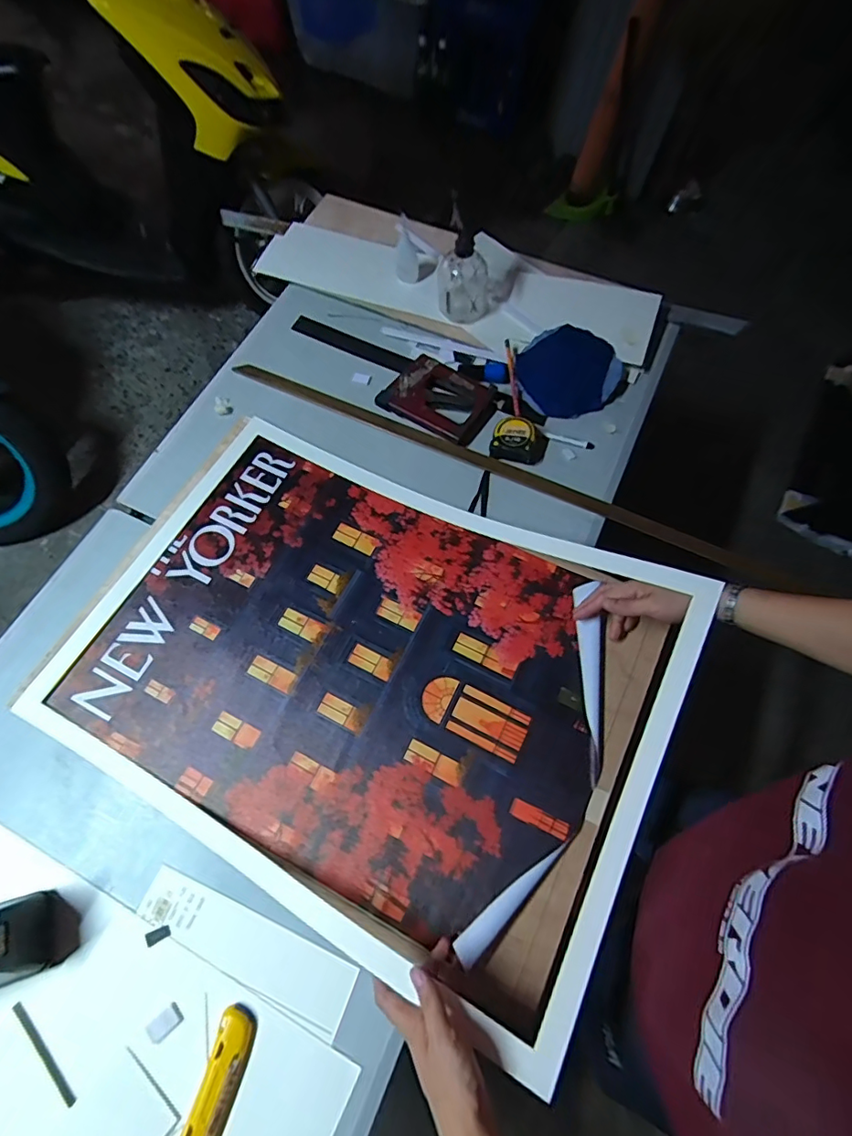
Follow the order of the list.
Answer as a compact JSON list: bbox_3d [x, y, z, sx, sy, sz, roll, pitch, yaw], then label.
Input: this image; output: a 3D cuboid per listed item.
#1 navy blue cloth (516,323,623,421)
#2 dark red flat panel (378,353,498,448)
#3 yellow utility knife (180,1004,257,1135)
[{"bbox_3d":[0.241,-0.334,0.890,0.159,0.031,0.159,31,70,13],"label":"navy blue cloth"},{"bbox_3d":[0.024,-0.286,0.872,0.171,0.016,0.129,32,70,13],"label":"dark red flat panel"},{"bbox_3d":[-0.213,0.532,0.524,0.040,0.018,0.144,15,67,7],"label":"yellow utility knife"}]

